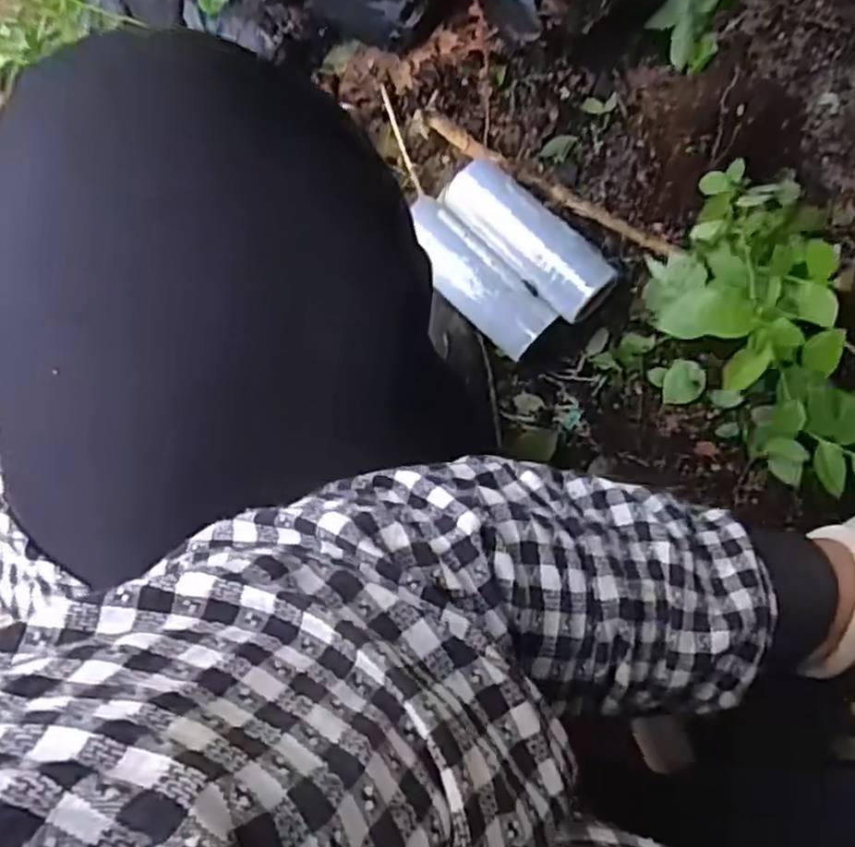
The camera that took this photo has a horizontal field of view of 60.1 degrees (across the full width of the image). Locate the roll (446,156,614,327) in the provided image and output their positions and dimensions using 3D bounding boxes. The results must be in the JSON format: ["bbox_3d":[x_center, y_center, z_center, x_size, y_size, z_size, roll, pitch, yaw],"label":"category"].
[{"bbox_3d":[0.083,-0.154,0.606,0.054,0.044,0.152,-44,88,8],"label":"roll"}]

